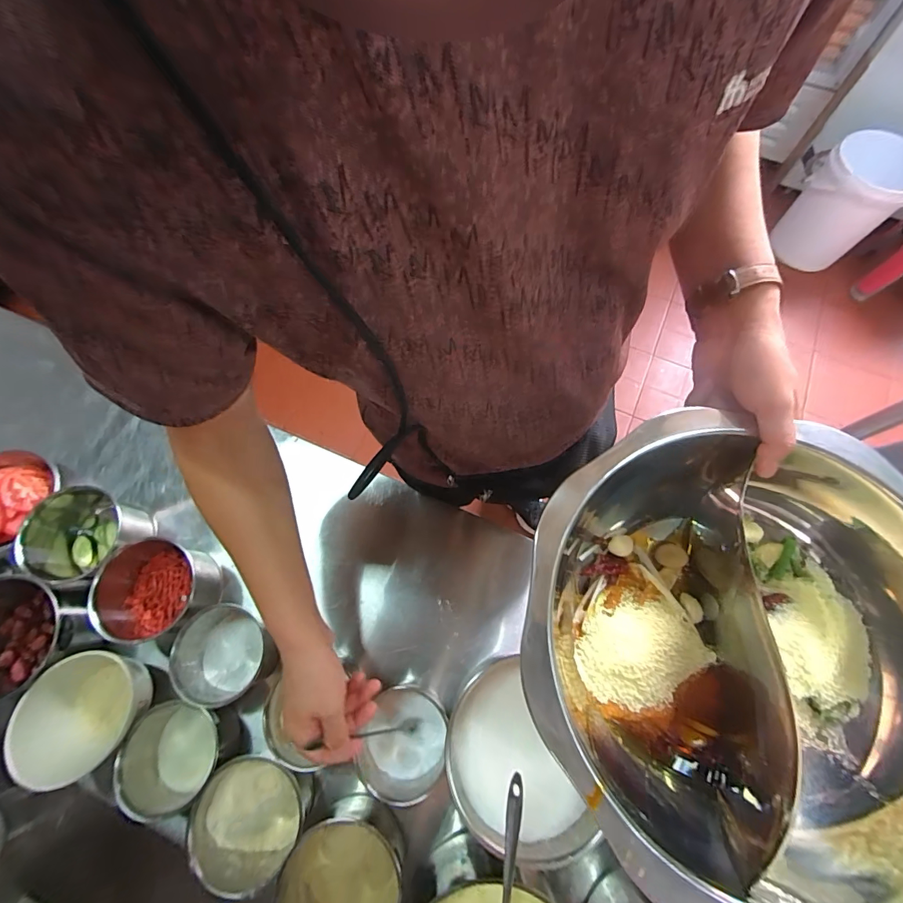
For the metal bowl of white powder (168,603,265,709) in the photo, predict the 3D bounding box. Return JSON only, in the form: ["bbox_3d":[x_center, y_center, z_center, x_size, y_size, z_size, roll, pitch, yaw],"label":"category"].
[{"bbox_3d":[-0.316,0.281,0.585,0.104,0.087,0.109,0,69,-1],"label":"metal bowl of white powder"}]

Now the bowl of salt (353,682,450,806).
[{"bbox_3d":[-0.061,0.387,0.564,0.103,0.059,0.124,15,69,5],"label":"bowl of salt"}]

